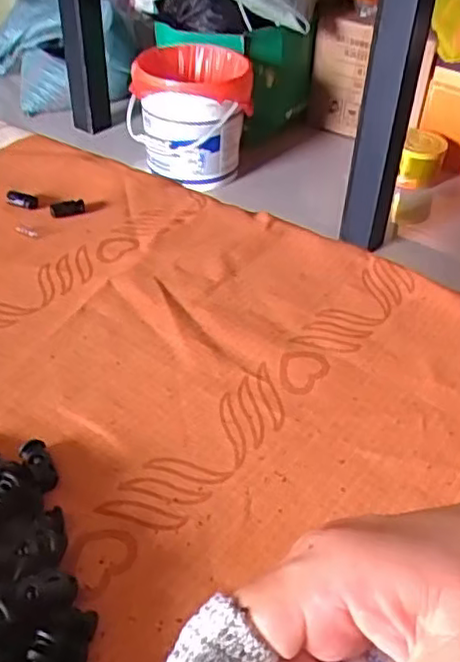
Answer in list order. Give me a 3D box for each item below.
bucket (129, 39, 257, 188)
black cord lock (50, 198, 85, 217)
[{"bbox_3d":[-0.097,-0.504,1.549,0.271,0.288,0.271,1,41,-1],"label":"bucket"},{"bbox_3d":[-0.128,-0.098,0.517,0.026,0.009,0.010,-10,42,-15],"label":"black cord lock"}]

